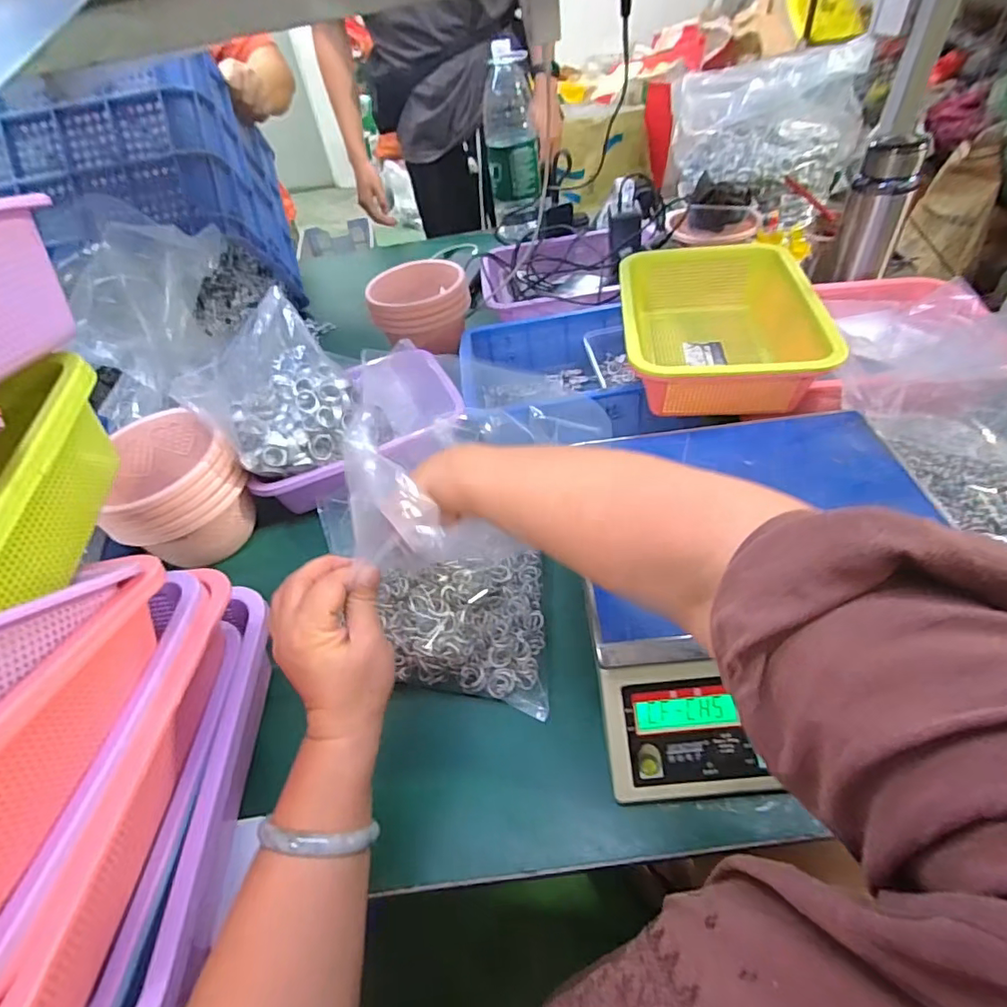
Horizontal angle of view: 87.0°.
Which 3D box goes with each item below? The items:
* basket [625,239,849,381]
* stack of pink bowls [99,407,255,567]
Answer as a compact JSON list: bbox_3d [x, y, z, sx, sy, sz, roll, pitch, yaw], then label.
[{"bbox_3d":[0.230,-0.197,0.596,0.189,0.085,0.270,1,47,8],"label":"basket"},{"bbox_3d":[-0.358,-0.010,0.594,0.129,0.121,0.135,-37,53,-25],"label":"stack of pink bowls"}]

